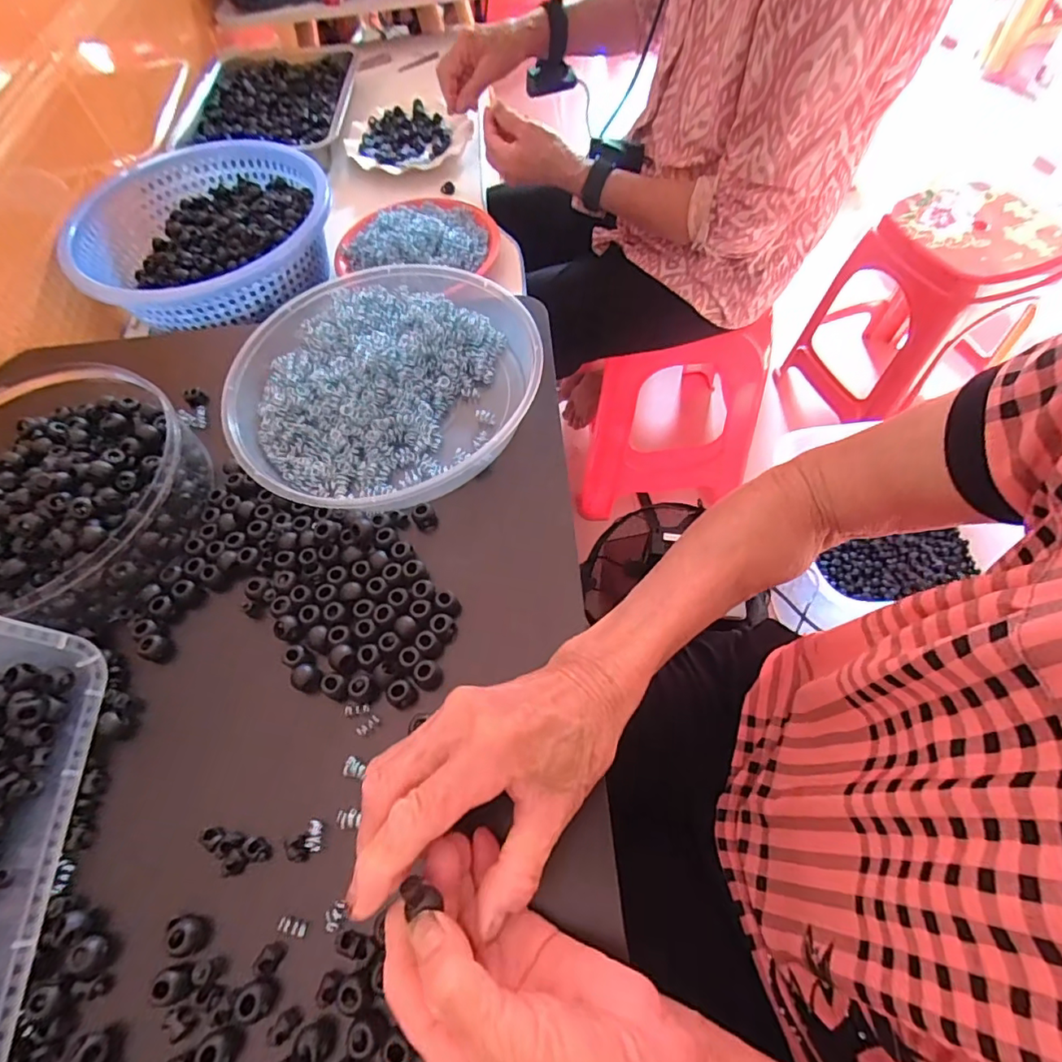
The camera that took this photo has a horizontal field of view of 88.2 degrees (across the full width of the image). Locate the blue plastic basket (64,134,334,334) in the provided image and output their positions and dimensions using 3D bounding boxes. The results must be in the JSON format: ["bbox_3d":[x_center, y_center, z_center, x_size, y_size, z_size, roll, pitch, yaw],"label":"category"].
[{"bbox_3d":[-0.352,-0.336,0.613,0.255,0.062,0.271,-9,61,-1],"label":"blue plastic basket"}]

